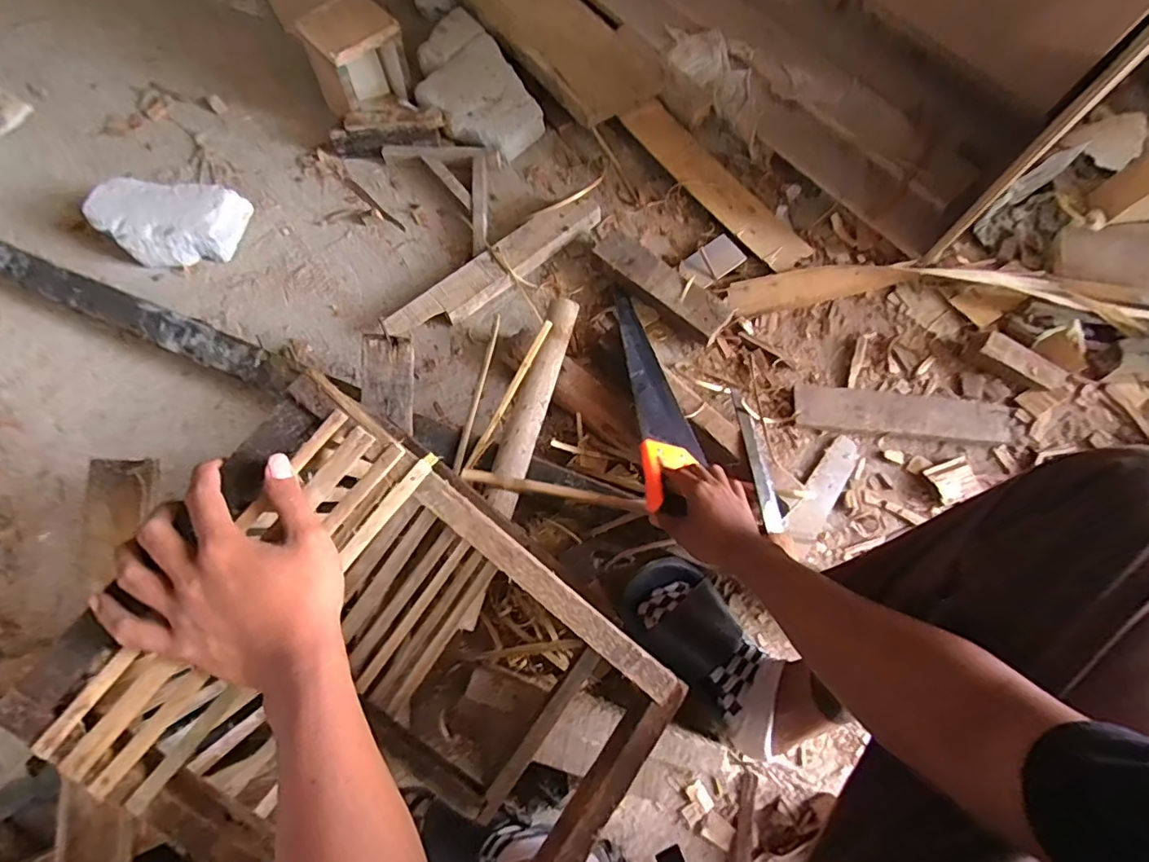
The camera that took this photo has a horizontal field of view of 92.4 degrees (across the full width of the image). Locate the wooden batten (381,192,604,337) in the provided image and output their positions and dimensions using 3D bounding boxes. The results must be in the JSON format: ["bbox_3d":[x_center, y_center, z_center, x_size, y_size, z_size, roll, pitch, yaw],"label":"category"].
[{"bbox_3d":[-0.121,-0.260,0.881,0.395,0.047,0.071,-36,76,-13],"label":"wooden batten"}]

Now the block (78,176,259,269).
[{"bbox_3d":[-0.649,-0.331,0.883,0.217,0.070,0.120,-4,71,-4],"label":"block"}]

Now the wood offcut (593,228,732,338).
[{"bbox_3d":[0.135,-0.238,0.861,0.232,0.019,0.067,41,74,11],"label":"wood offcut"}]

